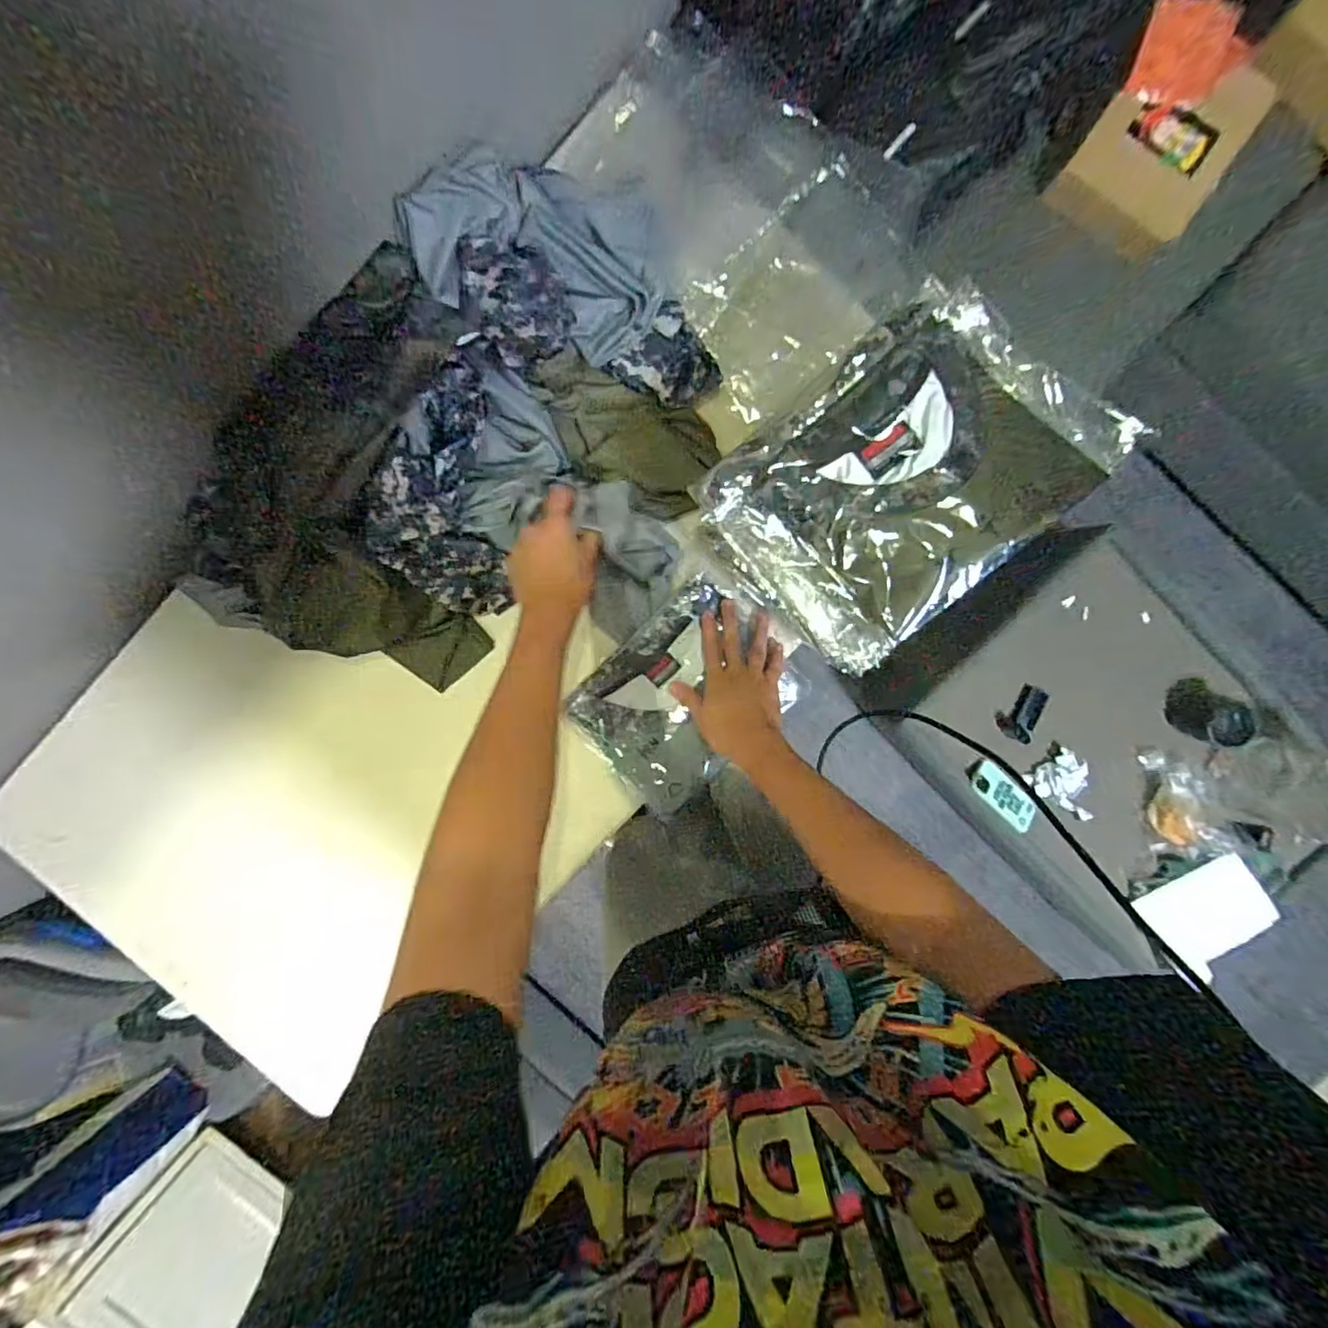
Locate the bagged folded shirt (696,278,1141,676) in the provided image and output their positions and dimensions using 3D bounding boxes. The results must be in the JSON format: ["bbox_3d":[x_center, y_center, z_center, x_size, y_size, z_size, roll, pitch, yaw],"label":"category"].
[{"bbox_3d":[0.174,-0.143,0.447,0.254,0.040,0.200,-42,78,14],"label":"bagged folded shirt"}]

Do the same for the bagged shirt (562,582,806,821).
[{"bbox_3d":[0.030,0.036,0.696,0.253,0.027,0.186,-44,93,4],"label":"bagged shirt"}]

